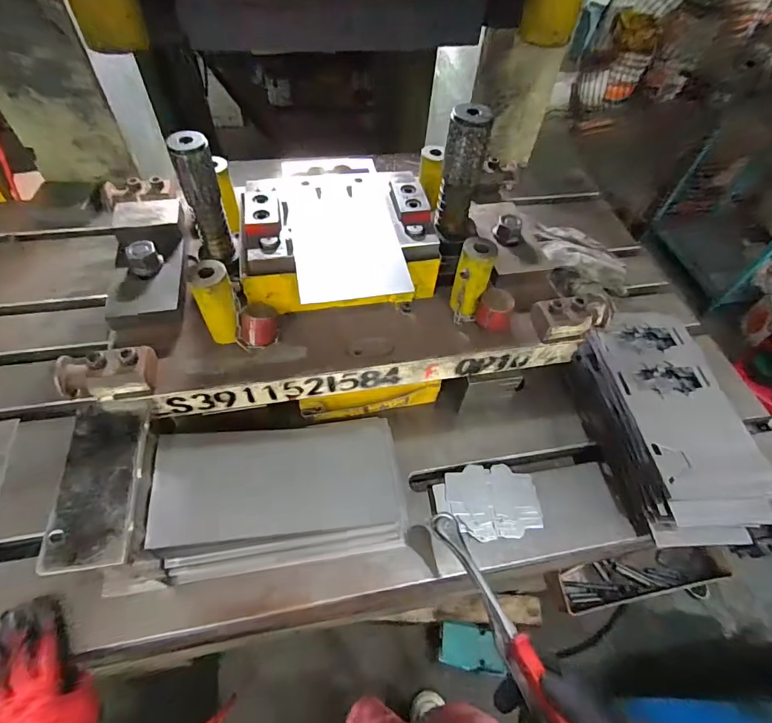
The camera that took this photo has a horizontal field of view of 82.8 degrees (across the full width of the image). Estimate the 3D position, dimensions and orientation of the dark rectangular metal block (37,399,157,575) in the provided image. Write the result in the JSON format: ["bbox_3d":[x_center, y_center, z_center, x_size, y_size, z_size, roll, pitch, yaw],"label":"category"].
[{"bbox_3d":[-0.272,0.111,0.430,0.074,0.030,0.171,-9,55,-10],"label":"dark rectangular metal block"}]

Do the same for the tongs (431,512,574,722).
[{"bbox_3d":[0.104,0.240,0.412,0.021,0.041,0.211,-19,52,-17],"label":"tongs"}]

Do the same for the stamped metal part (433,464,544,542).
[{"bbox_3d":[0.125,0.173,0.540,0.126,0.009,0.085,-3,70,-6],"label":"stamped metal part"}]

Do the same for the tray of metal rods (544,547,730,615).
[{"bbox_3d":[0.425,0.367,0.749,0.323,0.058,0.075,-8,55,-10],"label":"tray of metal rods"}]

